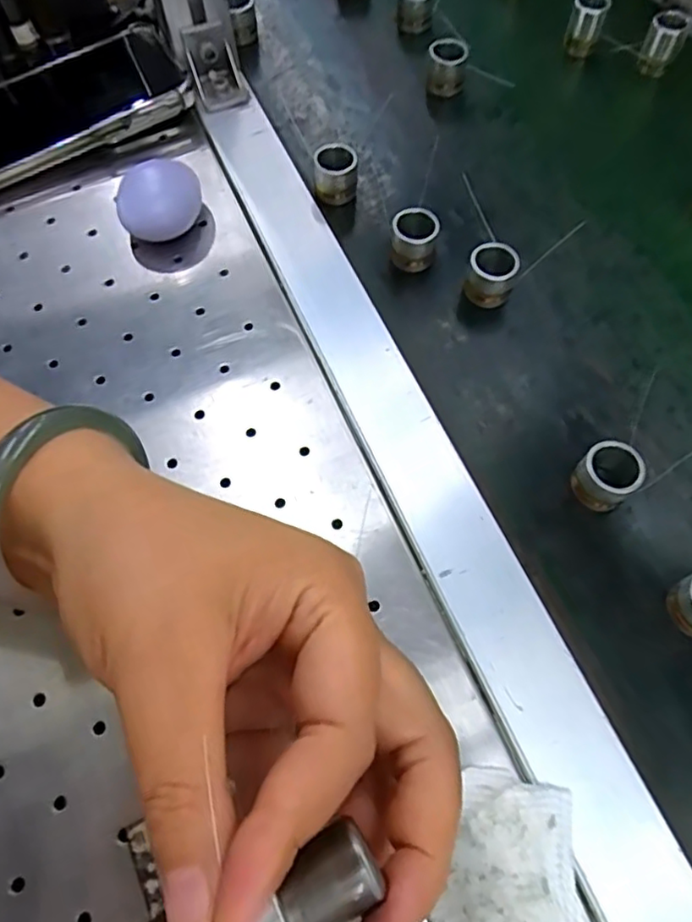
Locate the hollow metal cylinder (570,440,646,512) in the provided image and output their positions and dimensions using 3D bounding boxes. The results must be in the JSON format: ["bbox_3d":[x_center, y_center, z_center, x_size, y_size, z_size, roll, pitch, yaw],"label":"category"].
[{"bbox_3d":[0.116,0.008,0.280,0.023,0.027,0.024,-2,66,4],"label":"hollow metal cylinder"}]

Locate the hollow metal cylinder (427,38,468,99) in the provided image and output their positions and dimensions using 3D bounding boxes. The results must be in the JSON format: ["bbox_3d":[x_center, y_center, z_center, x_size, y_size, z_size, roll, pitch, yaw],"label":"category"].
[{"bbox_3d":[0.065,-0.252,0.403,0.023,0.028,0.020,-1,66,4],"label":"hollow metal cylinder"}]

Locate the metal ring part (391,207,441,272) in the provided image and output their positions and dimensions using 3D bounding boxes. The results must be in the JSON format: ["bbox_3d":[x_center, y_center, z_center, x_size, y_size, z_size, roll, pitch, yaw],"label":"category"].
[{"bbox_3d":[0.038,-0.122,0.341,0.023,0.026,0.022,4,66,6],"label":"metal ring part"}]

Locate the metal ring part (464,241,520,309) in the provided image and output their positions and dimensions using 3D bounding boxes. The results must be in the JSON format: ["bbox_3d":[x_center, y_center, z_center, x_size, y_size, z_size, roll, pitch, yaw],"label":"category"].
[{"bbox_3d":[0.077,-0.099,0.331,0.024,0.025,0.022,-2,66,4],"label":"metal ring part"}]

